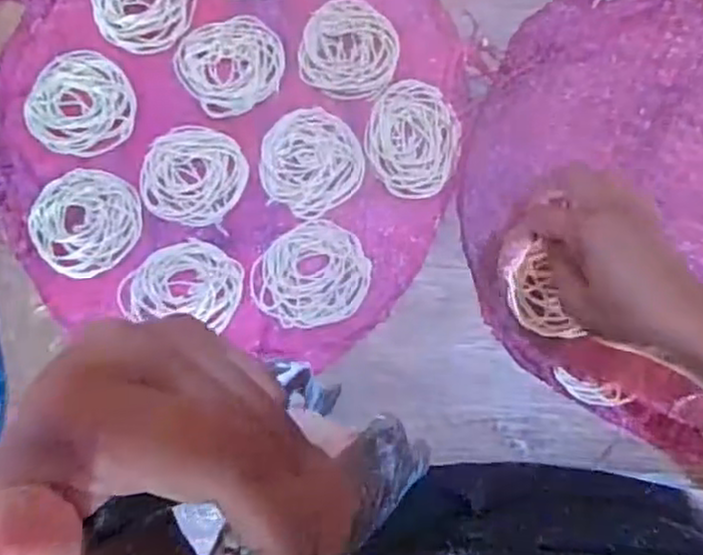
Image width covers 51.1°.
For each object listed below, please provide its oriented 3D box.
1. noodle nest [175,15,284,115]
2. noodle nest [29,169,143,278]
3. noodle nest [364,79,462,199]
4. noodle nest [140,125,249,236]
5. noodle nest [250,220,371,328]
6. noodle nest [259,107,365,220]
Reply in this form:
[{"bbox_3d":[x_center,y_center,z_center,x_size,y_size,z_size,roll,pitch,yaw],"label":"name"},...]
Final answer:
[{"bbox_3d":[-0.086,-0.154,0.527,0.072,0.004,0.069,0,80,0],"label":"noodle nest"},{"bbox_3d":[-0.184,-0.039,0.507,0.072,0.006,0.071,0,80,0],"label":"noodle nest"},{"bbox_3d":[0.043,-0.098,0.517,0.064,0.005,0.081,9,81,2],"label":"noodle nest"},{"bbox_3d":[-0.110,-0.072,0.514,0.069,0.004,0.068,21,81,4],"label":"noodle nest"},{"bbox_3d":[-0.028,-0.002,0.509,0.080,0.009,0.069,-15,81,-2],"label":"noodle nest"},{"bbox_3d":[-0.030,-0.082,0.516,0.072,0.004,0.072,0,80,0],"label":"noodle nest"}]

